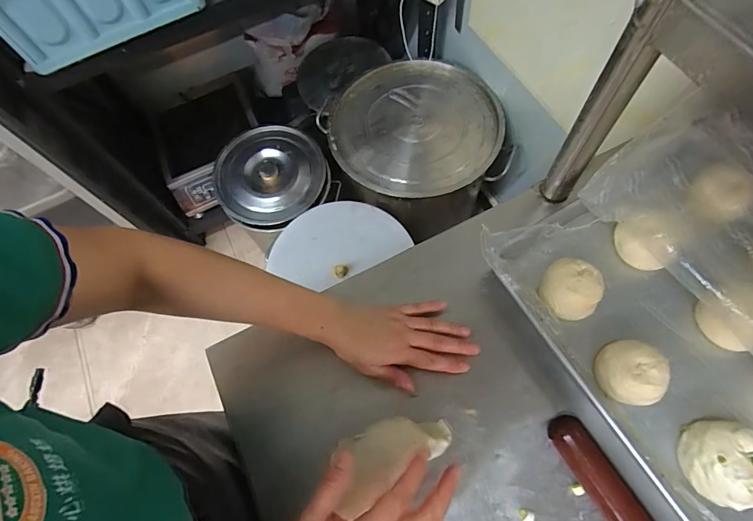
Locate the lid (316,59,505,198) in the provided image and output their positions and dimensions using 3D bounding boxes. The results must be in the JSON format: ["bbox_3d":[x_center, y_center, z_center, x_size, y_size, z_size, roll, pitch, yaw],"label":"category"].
[{"bbox_3d":[0.106,-0.369,1.133,0.462,0.073,0.431,-1,67,2],"label":"lid"}]

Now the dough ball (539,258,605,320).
[{"bbox_3d":[0.229,0.033,0.488,0.063,0.043,0.067,-2,67,4],"label":"dough ball"}]

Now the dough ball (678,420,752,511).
[{"bbox_3d":[0.355,0.207,0.413,0.073,0.057,0.077,22,71,13],"label":"dough ball"}]

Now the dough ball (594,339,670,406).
[{"bbox_3d":[0.279,0.127,0.457,0.063,0.055,0.067,-2,67,4],"label":"dough ball"}]

